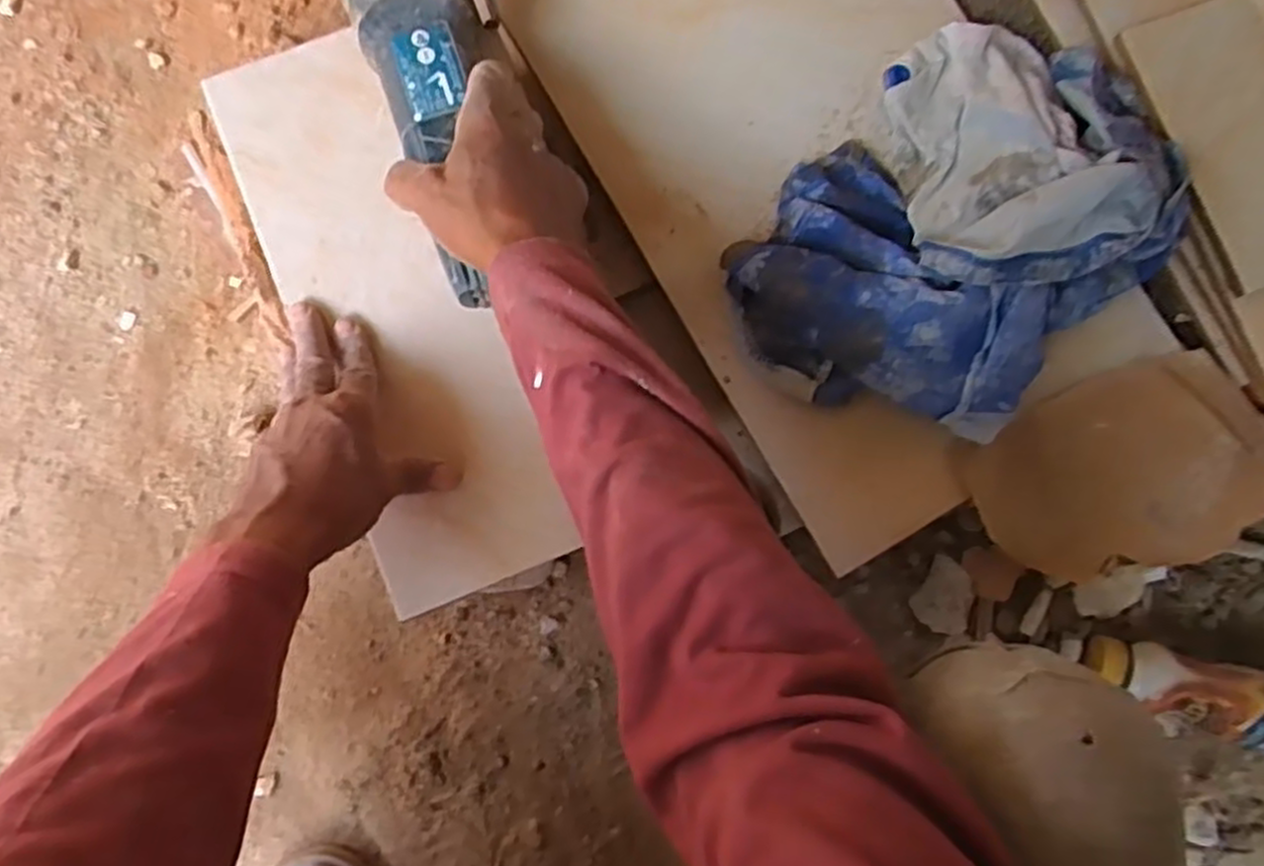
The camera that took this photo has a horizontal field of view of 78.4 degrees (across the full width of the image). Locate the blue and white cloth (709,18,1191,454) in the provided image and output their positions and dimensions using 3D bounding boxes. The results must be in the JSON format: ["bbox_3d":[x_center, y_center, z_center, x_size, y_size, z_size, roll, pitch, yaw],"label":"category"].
[{"bbox_3d":[0.222,-0.136,0.511,0.220,0.069,0.307,42,89,6],"label":"blue and white cloth"}]

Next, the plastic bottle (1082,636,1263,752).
[{"bbox_3d":[0.383,0.181,0.526,0.130,0.057,0.057,14,86,5],"label":"plastic bottle"}]

